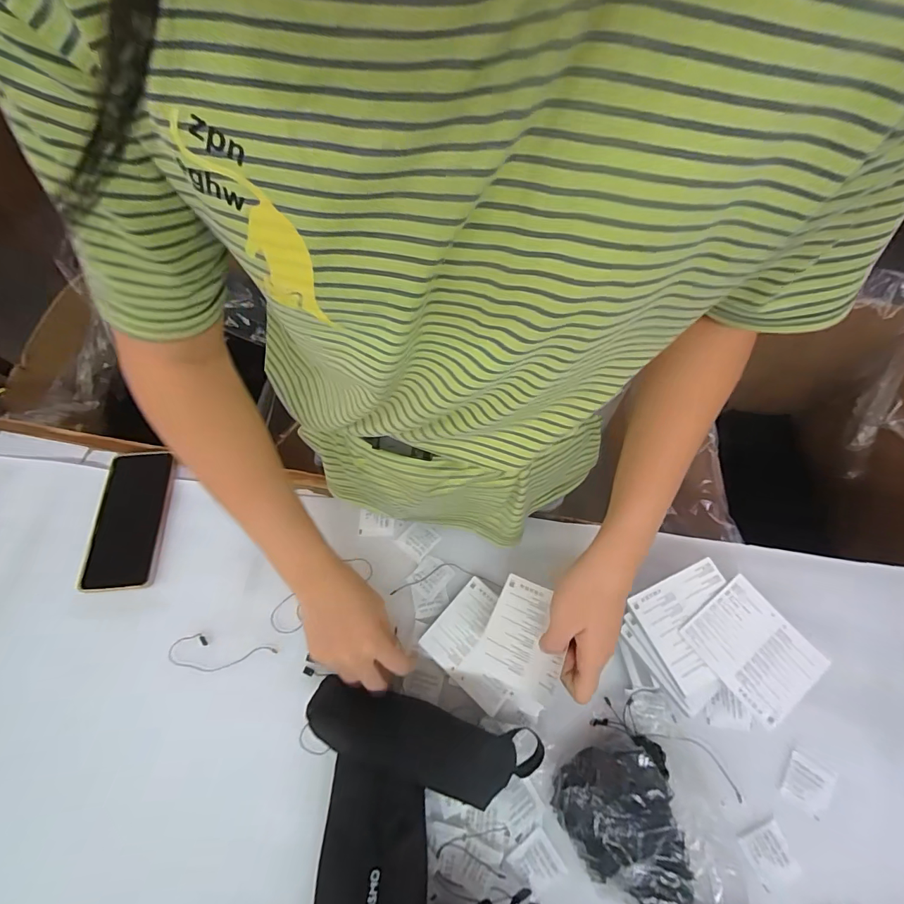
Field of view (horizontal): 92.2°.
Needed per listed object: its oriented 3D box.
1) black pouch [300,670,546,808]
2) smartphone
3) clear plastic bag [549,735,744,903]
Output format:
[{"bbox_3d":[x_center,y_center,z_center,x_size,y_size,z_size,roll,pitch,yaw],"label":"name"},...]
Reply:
[{"bbox_3d":[-0.027,0.261,0.392,0.212,0.047,0.059,13,62,7],"label":"black pouch"},{"bbox_3d":[-0.384,0.073,0.519,0.081,0.013,0.175,-5,64,-2],"label":"smartphone"},{"bbox_3d":[0.157,0.316,0.362,0.116,0.066,0.128,-19,65,-9],"label":"clear plastic bag"}]

